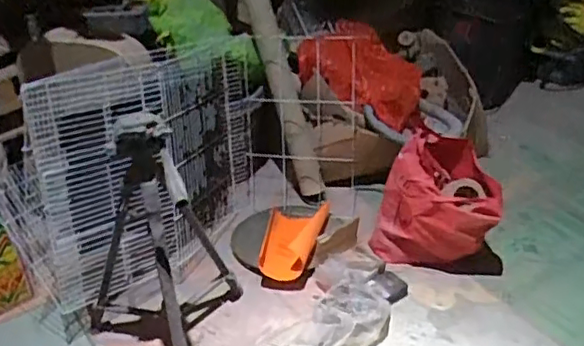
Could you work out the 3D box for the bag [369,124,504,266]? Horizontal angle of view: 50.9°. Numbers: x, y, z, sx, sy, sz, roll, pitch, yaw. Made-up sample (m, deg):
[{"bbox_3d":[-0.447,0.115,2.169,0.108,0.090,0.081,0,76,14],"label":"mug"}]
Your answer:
[{"bbox_3d":[0.337,0.085,1.438,0.273,0.298,0.139,9,35,14],"label":"bag"}]

